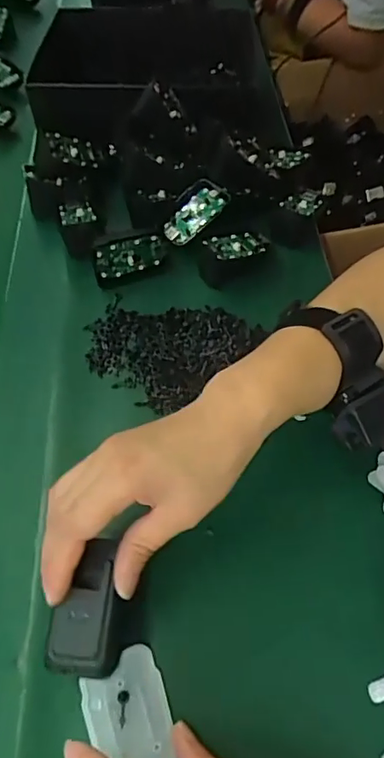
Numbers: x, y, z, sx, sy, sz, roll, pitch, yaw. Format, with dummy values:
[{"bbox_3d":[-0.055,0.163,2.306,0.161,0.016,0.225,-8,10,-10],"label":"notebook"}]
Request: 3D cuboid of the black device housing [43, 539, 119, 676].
[{"bbox_3d":[-0.056,0.123,0.283,0.034,0.014,0.068,4,64,6],"label":"black device housing"}]

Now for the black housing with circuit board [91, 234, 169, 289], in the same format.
[{"bbox_3d":[-0.054,-0.108,0.470,0.068,0.040,0.017,-19,57,-10],"label":"black housing with circuit board"}]

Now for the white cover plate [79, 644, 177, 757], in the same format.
[{"bbox_3d":[-0.036,0.189,0.290,0.046,0.005,0.065,-18,56,-8],"label":"white cover plate"}]

